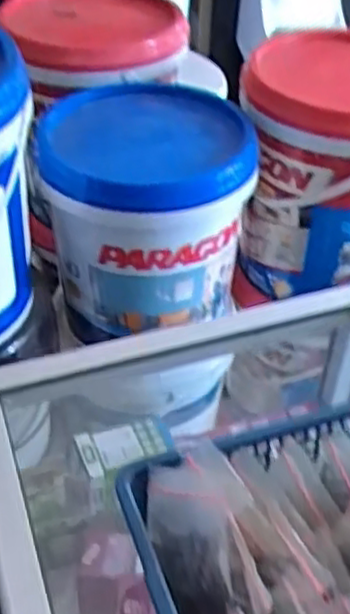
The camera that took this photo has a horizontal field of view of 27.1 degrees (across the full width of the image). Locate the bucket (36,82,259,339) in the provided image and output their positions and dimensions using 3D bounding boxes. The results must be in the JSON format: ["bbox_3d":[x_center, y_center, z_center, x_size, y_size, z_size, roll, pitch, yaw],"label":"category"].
[{"bbox_3d":[-0.039,-0.139,1.026,0.268,0.269,0.253,1,41,-1],"label":"bucket"}]

